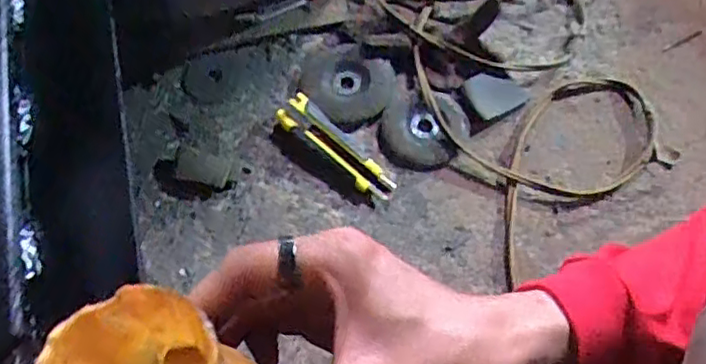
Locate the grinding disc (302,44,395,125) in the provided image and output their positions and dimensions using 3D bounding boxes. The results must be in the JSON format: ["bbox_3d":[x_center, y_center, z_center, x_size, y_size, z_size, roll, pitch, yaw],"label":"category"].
[{"bbox_3d":[-0.008,-0.098,0.652,0.092,0.012,0.080,23,63,11],"label":"grinding disc"}]

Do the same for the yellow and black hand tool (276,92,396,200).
[{"bbox_3d":[-0.016,-0.035,0.625,0.136,0.022,0.037,40,68,19],"label":"yellow and black hand tool"}]

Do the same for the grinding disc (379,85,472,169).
[{"bbox_3d":[0.070,-0.056,0.633,0.076,0.013,0.088,33,65,15],"label":"grinding disc"}]

